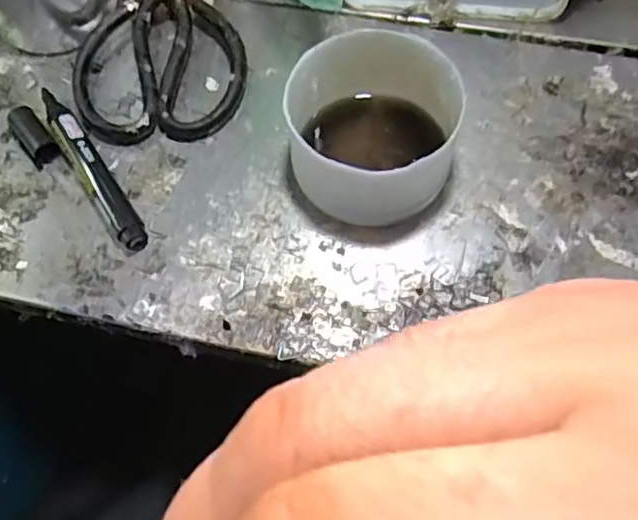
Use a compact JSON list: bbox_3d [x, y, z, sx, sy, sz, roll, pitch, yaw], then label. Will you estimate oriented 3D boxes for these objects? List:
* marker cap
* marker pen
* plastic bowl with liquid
[{"bbox_3d":[-0.173,-0.075,0.392,0.017,0.014,0.040,-34,69,-12],"label":"marker cap"},{"bbox_3d":[-0.137,-0.057,0.380,0.017,0.018,0.118,-33,68,-11],"label":"marker pen"},{"bbox_3d":[0.029,-0.067,0.358,0.088,0.062,0.103,13,67,9],"label":"plastic bowl with liquid"}]

